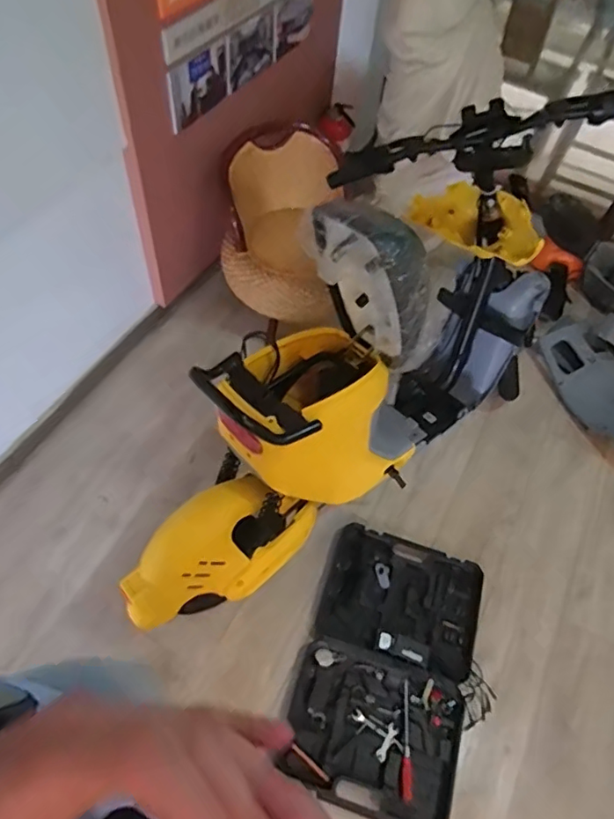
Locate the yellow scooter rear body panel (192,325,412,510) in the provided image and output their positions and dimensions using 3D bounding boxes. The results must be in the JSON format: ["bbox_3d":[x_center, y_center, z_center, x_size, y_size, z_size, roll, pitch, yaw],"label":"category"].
[{"bbox_3d":[-0.005,0.021,1.307,0.444,0.388,0.312,-22,61,-19],"label":"yellow scooter rear body panel"}]

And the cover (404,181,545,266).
[{"bbox_3d":[0.404,-0.448,1.321,0.346,0.159,0.131,35,60,17],"label":"cover"}]

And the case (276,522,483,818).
[{"bbox_3d":[0.229,0.669,1.446,0.466,0.074,0.665,17,56,6],"label":"case"}]

